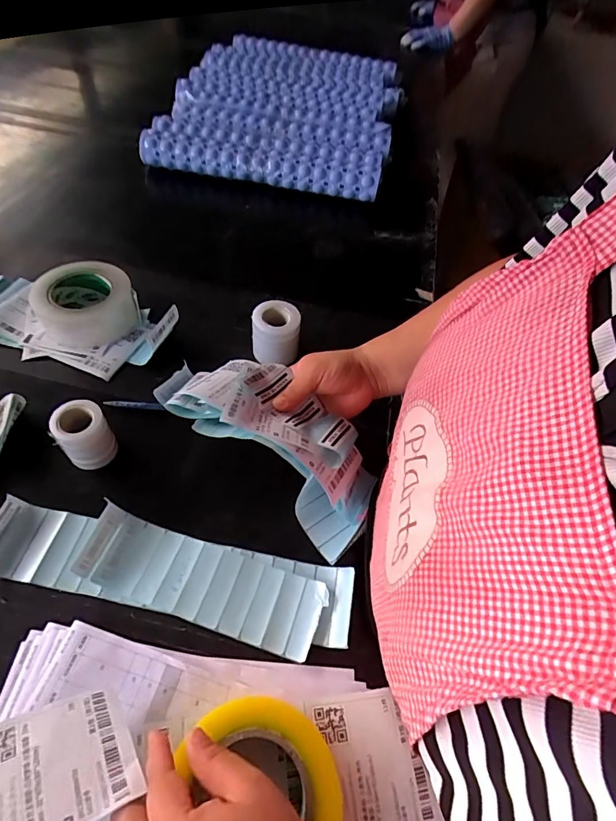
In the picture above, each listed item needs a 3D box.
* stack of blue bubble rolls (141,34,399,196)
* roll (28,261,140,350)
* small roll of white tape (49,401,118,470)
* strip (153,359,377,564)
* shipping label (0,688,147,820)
[{"bbox_3d":[-0.016,-0.739,1.042,0.447,0.056,0.790,12,52,3],"label":"stack of blue bubble rolls"},{"bbox_3d":[-0.298,-0.142,0.593,0.119,0.063,0.115,3,52,-4],"label":"roll"},{"bbox_3d":[-0.237,0.028,0.470,0.049,0.066,0.045,3,52,-4],"label":"small roll of white tape"},{"bbox_3d":[-0.026,0.025,0.459,0.248,0.088,0.114,43,57,-4],"label":"strip"},{"bbox_3d":[-0.170,0.233,0.288,0.099,0.006,0.097,-3,17,-37],"label":"shipping label"}]

